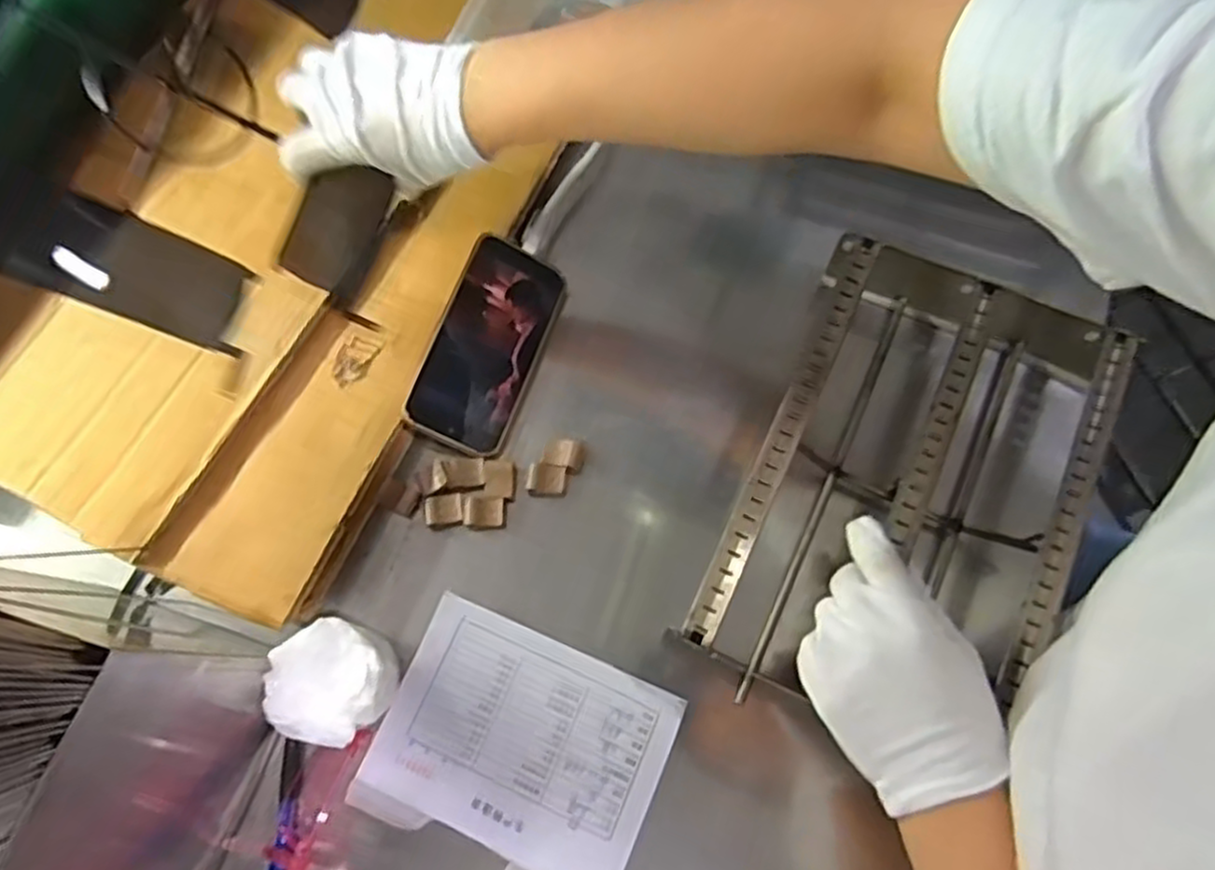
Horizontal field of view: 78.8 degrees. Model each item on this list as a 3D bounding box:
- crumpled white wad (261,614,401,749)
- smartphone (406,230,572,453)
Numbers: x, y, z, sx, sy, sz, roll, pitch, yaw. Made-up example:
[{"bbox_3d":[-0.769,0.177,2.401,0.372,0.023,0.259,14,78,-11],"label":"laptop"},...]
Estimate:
[{"bbox_3d":[-0.168,0.152,0.457,0.063,0.053,0.068,0,71,0],"label":"crumpled white wad"},{"bbox_3d":[-0.085,-0.067,0.543,0.077,0.013,0.157,25,72,-18],"label":"smartphone"}]

